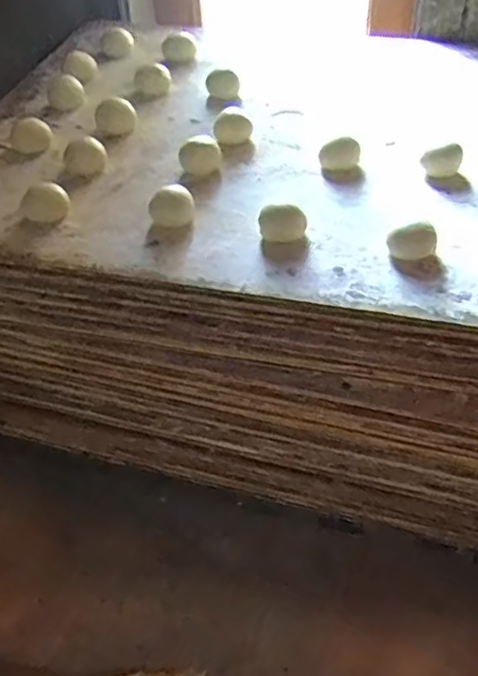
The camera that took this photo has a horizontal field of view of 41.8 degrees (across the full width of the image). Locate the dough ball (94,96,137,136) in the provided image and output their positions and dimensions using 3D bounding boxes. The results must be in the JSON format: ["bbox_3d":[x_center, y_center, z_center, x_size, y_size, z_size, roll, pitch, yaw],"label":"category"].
[{"bbox_3d":[-0.106,-0.191,0.542,0.035,0.023,0.027,-13,48,-7],"label":"dough ball"}]

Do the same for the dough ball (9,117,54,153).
[{"bbox_3d":[-0.178,-0.173,0.535,0.033,0.021,0.025,-17,48,-10],"label":"dough ball"}]

